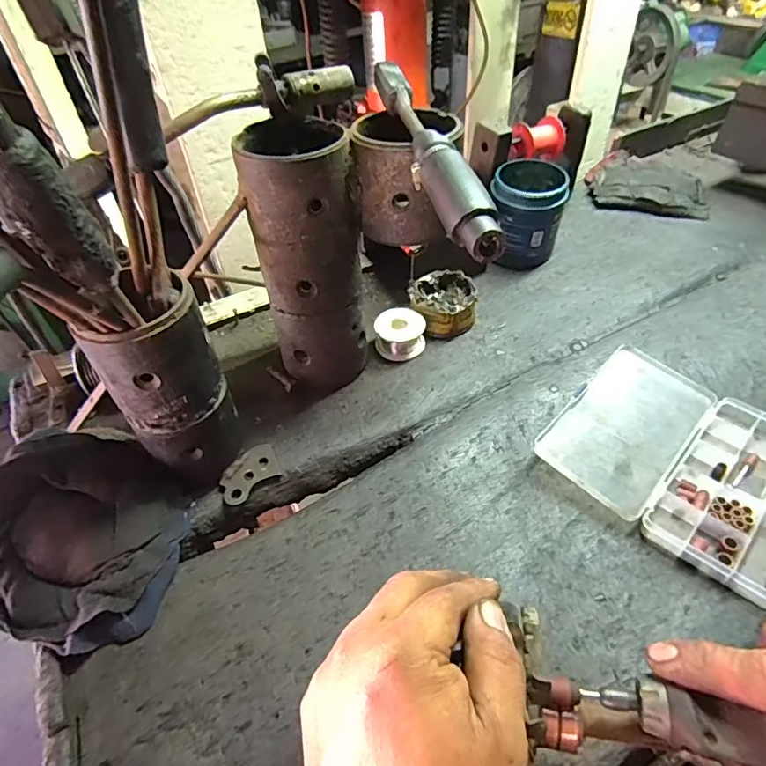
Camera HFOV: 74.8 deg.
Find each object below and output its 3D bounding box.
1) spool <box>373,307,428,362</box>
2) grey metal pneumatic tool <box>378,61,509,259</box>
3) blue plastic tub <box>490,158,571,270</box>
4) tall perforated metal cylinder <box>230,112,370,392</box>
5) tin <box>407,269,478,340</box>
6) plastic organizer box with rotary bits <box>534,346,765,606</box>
[{"bbox_3d":[0.019,-0.053,0.540,0.053,0.032,0.046,1,47,4],"label":"spool"},{"bbox_3d":[0.028,-0.165,0.344,0.027,0.030,0.243,-10,45,-6],"label":"grey metal pneumatic tool"},{"bbox_3d":[0.182,-0.216,0.641,0.091,0.103,0.096,5,47,8],"label":"blue plastic tub"},{"bbox_3d":[-0.064,-0.102,0.461,0.088,0.231,0.091,-10,47,-6],"label":"tall perforated metal cylinder"},{"bbox_3d":[0.069,-0.092,0.570,0.076,0.043,0.079,-2,46,2],"label":"tin"},{"bbox_3d":[0.261,0.062,0.433,0.178,0.022,0.197,-37,55,-28],"label":"plastic organizer box with rotary bits"}]

